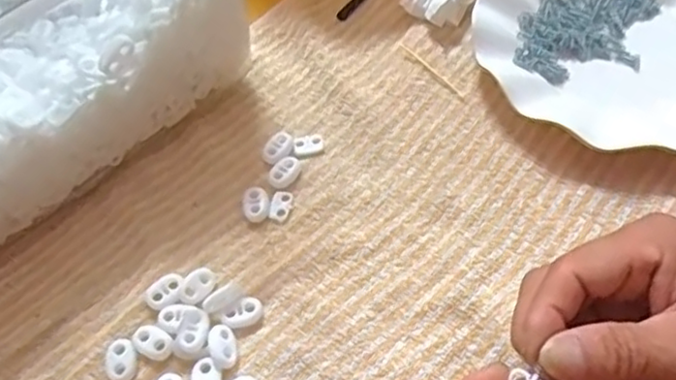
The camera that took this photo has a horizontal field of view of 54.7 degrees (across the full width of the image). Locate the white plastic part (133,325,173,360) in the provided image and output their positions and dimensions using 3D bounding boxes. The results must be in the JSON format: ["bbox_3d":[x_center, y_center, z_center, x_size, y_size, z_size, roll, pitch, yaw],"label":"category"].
[{"bbox_3d":[-0.096,0.079,0.340,0.022,0.004,0.015,29,64,22],"label":"white plastic part"}]

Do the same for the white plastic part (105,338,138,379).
[{"bbox_3d":[-0.111,0.088,0.336,0.016,0.004,0.022,-14,57,-4],"label":"white plastic part"}]

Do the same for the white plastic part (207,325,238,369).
[{"bbox_3d":[-0.059,0.079,0.333,0.014,0.006,0.022,-19,57,-7],"label":"white plastic part"}]

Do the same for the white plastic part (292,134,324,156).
[{"bbox_3d":[-0.018,-0.029,0.402,0.019,0.004,0.014,-16,57,-5],"label":"white plastic part"}]

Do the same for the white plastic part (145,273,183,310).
[{"bbox_3d":[-0.093,0.055,0.352,0.021,0.004,0.016,-30,60,-14],"label":"white plastic part"}]

